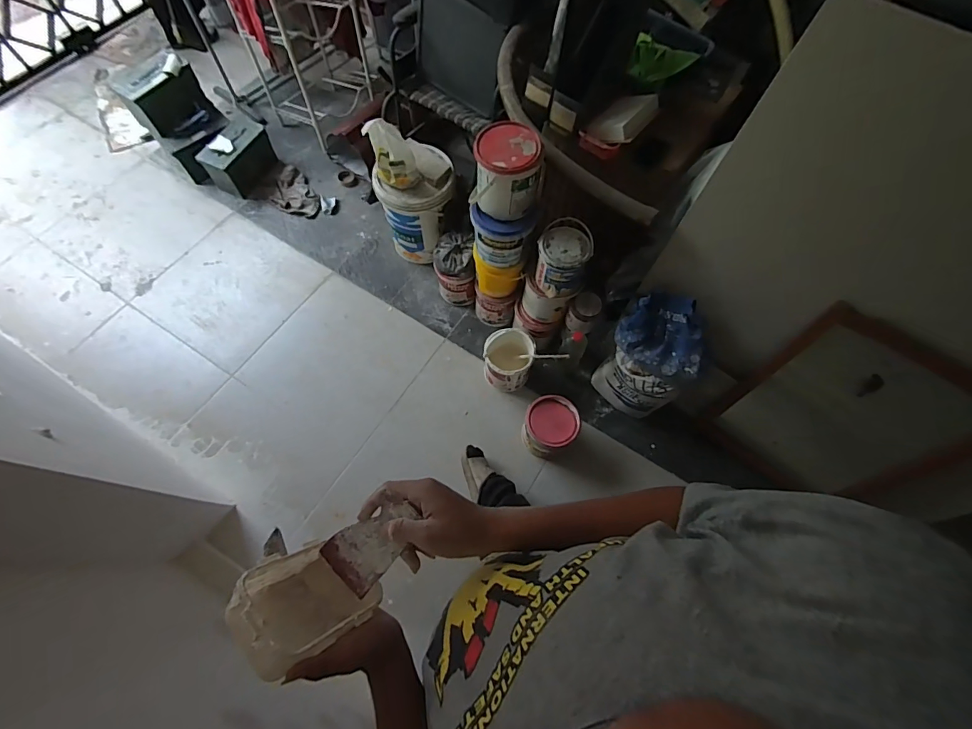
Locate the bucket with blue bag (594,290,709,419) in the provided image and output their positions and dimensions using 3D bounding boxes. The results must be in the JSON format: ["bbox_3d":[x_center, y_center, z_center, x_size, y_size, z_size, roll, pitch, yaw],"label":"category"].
[{"bbox_3d":[0.566,-0.026,1.520,0.276,0.449,0.268,0,64,0],"label":"bucket with blue bag"}]

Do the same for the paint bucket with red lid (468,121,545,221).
[{"bbox_3d":[0.064,-0.575,1.275,0.191,0.202,0.208,0,64,0],"label":"paint bucket with red lid"}]

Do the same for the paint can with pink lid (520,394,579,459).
[{"bbox_3d":[0.227,0.216,1.547,0.188,0.154,0.200,33,68,15],"label":"paint can with pink lid"}]

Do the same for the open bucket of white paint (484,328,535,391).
[{"bbox_3d":[0.083,-0.020,1.636,0.180,0.219,0.189,0,64,0],"label":"open bucket of white paint"}]

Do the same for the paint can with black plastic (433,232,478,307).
[{"bbox_3d":[-0.125,-0.383,1.795,0.162,0.263,0.200,-3,64,-1],"label":"paint can with black plastic"}]

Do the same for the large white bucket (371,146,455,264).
[{"bbox_3d":[-0.265,-0.656,1.839,0.291,0.420,0.282,18,65,9],"label":"large white bucket"}]

